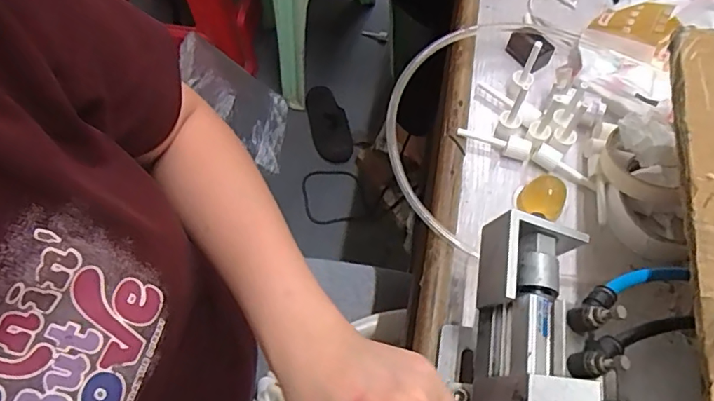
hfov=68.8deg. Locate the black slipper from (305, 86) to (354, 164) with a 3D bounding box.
[{"bbox_3d":[-0.072,-0.191,1.290,0.091,0.053,0.214,-19,80,-9],"label":"black slipper"}]

